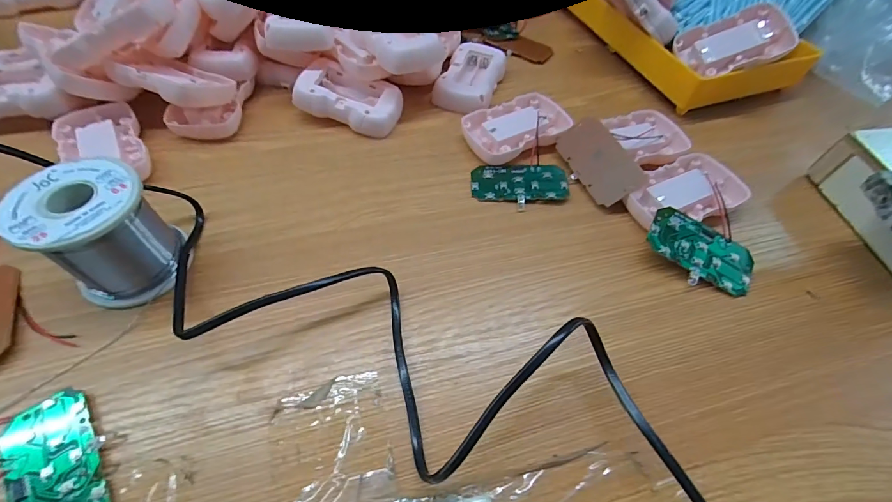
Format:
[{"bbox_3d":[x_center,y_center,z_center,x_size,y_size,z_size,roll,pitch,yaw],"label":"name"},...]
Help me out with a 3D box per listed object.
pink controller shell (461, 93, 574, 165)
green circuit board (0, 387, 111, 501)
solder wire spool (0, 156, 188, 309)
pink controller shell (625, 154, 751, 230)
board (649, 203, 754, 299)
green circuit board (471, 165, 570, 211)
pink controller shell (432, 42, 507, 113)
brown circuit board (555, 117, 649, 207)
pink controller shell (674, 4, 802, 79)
[{"bbox_3d":[0.060,-0.103,0.337,0.087,0.016,0.056,-25,60,-19],"label":"pink controller shell"},{"bbox_3d":[-0.185,0.103,0.187,0.037,0.005,0.073,-31,62,-22],"label":"green circuit board"},{"bbox_3d":[-0.195,-0.009,0.229,0.058,0.064,0.059,31,59,17],"label":"solder wire spool"},{"bbox_3d":[0.178,-0.043,0.301,0.090,0.020,0.053,-19,59,-16],"label":"pink controller shell"},{"bbox_3d":[0.172,0.001,0.267,0.073,0.004,0.043,29,69,3],"label":"board"},{"bbox_3d":[0.057,-0.052,0.307,0.073,0.006,0.042,1,55,-3],"label":"green circuit board"},{"bbox_3d":[0.026,-0.166,0.375,0.050,0.023,0.087,19,56,10],"label":"pink controller shell"},{"bbox_3d":[0.117,-0.071,0.306,0.038,0.004,0.072,-37,63,22],"label":"brown circuit board"},{"bbox_3d":[0.254,-0.183,0.352,0.081,0.016,0.055,-19,72,13],"label":"pink controller shell"}]

